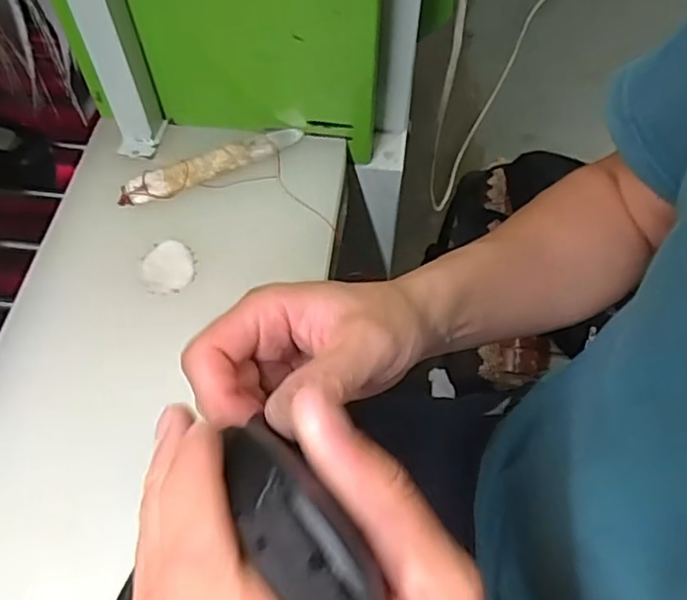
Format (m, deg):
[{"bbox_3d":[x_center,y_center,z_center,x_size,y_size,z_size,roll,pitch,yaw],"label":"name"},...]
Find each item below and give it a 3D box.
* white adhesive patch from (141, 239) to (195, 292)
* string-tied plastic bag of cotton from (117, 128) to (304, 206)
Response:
[{"bbox_3d":[-0.143,-0.028,0.498,0.041,0.004,0.049,-11,60,-9],"label":"white adhesive patch"},{"bbox_3d":[-0.115,-0.119,0.548,0.167,0.017,0.031,-20,61,-14],"label":"string-tied plastic bag of cotton"}]

